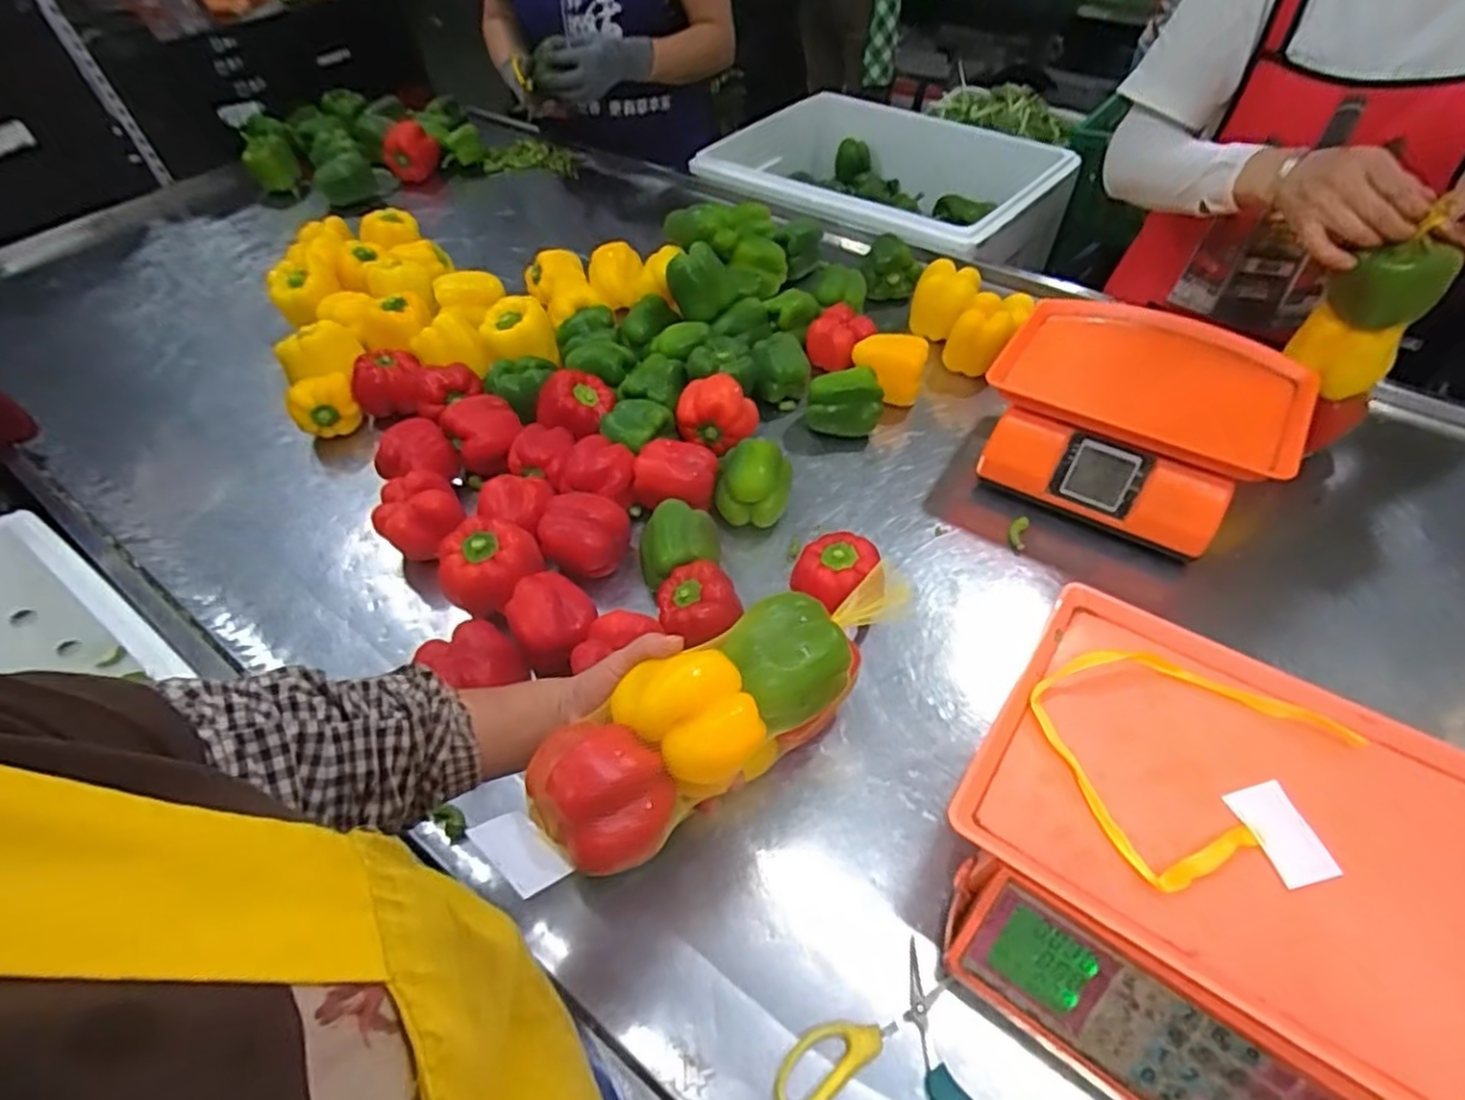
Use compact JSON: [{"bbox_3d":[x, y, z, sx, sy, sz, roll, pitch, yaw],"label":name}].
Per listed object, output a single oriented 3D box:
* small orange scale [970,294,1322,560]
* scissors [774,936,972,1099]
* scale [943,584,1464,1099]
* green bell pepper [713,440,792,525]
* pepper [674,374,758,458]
[{"bbox_3d":[0.437,-0.143,0.767,0.279,0.122,0.250,29,57,23],"label":"small orange scale"},{"bbox_3d":[0.109,0.349,0.438,0.132,0.007,0.129,-29,55,-21],"label":"scissors"},{"bbox_3d":[0.309,0.214,0.472,0.290,0.124,0.282,29,57,23],"label":"scale"},{"bbox_3d":[0.024,-0.069,0.760,0.075,0.073,0.075,-1,51,1],"label":"green bell pepper"},{"bbox_3d":[-0.017,-0.161,0.804,0.078,0.066,0.068,22,55,19],"label":"pepper"}]

